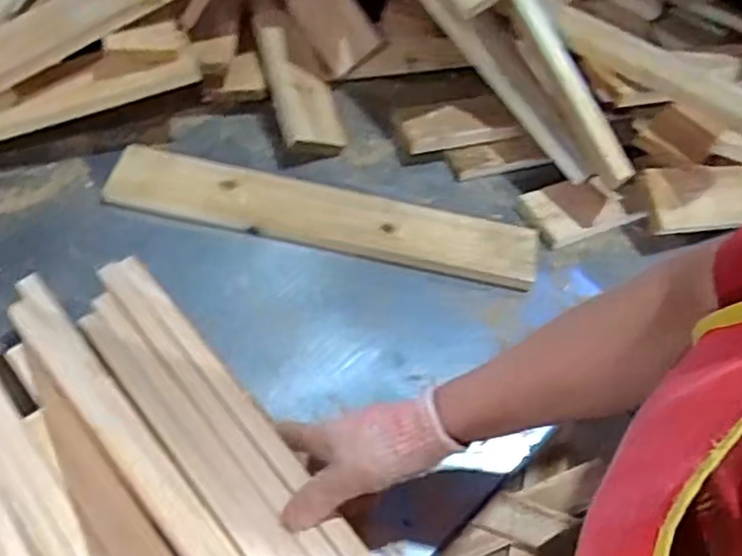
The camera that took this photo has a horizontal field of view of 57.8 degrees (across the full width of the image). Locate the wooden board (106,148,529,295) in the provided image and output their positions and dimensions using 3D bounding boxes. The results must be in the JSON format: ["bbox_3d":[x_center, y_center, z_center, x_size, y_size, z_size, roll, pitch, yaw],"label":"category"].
[{"bbox_3d":[-0.056,-0.077,0.811,0.509,0.025,0.090,12,66,2],"label":"wooden board"}]

